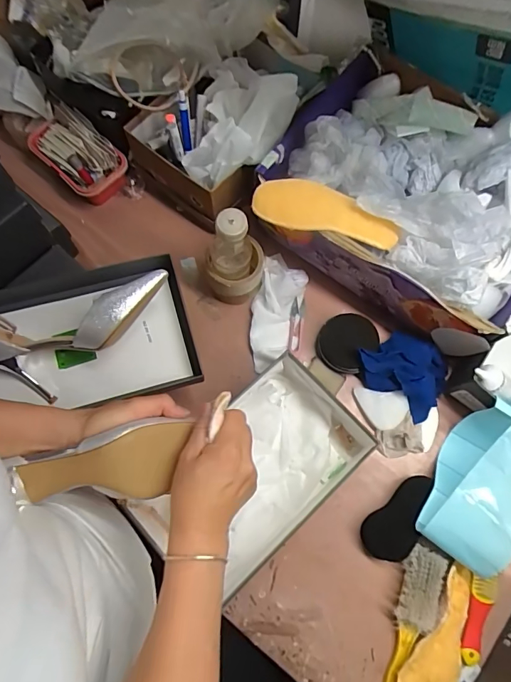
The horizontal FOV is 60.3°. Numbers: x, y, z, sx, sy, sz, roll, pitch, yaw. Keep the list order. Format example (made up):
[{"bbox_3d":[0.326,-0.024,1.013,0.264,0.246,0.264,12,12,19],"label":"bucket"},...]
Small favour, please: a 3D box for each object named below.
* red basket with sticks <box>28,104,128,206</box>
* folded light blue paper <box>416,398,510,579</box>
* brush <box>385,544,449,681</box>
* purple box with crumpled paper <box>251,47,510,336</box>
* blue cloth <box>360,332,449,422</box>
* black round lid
[{"bbox_3d":[-0.298,-0.307,0.736,0.159,0.075,0.093,41,77,10],"label":"red basket with sticks"},{"bbox_3d":[0.316,0.191,0.599,0.126,0.096,0.218,41,77,10],"label":"folded light blue paper"},{"bbox_3d":[0.195,0.388,0.568,0.051,0.031,0.230,20,74,5],"label":"brush"},{"bbox_3d":[0.239,-0.217,0.665,0.413,0.154,0.333,28,75,7],"label":"purple box with crumpled paper"},{"bbox_3d":[0.228,0.043,0.663,0.129,0.046,0.102,37,76,9],"label":"blue cloth"},{"bbox_3d":[0.140,0.002,0.681,0.091,0.016,0.085,-8,70,23],"label":"black round lid"}]

